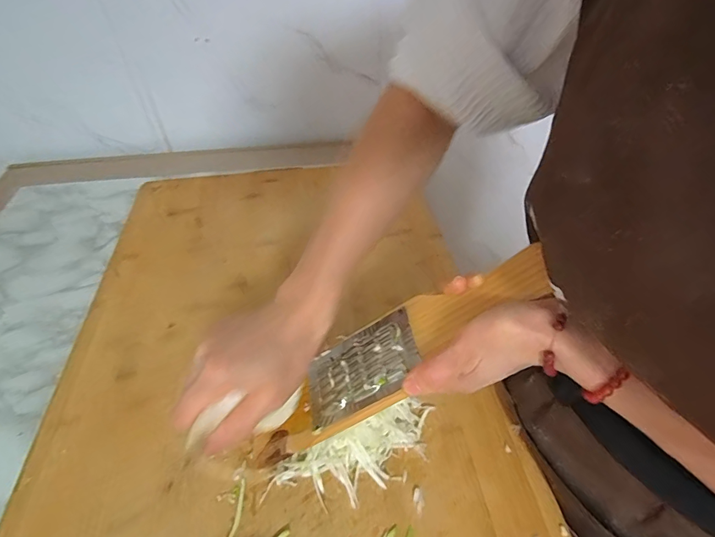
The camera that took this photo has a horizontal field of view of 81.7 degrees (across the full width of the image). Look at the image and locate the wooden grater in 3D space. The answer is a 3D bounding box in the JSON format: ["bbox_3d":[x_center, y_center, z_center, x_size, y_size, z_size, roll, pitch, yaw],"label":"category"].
[{"bbox_3d":[0.019,0.067,0.317,0.264,0.008,0.065,-38,46,15],"label":"wooden grater"}]

